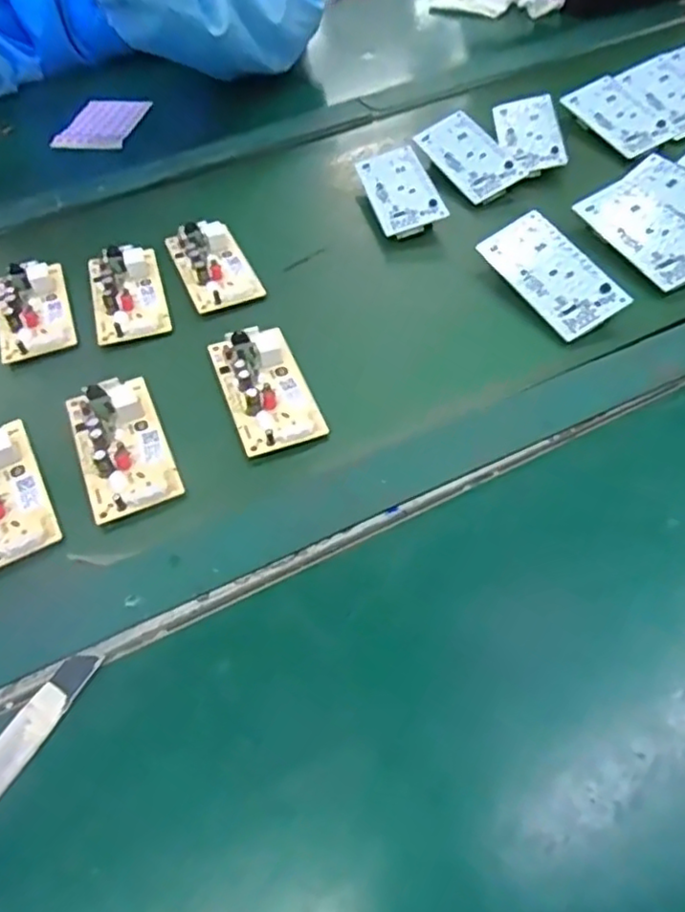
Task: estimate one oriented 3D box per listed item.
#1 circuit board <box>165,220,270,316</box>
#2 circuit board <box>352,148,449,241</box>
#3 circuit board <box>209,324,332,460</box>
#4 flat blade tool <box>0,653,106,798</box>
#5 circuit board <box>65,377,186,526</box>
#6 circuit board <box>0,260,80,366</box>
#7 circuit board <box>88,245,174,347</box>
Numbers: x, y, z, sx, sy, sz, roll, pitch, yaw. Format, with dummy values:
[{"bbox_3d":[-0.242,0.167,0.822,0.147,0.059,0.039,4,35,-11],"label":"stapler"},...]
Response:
[{"bbox_3d":[-0.109,-0.161,0.532,0.058,0.017,0.103,-23,55,-12],"label":"circuit board"},{"bbox_3d":[0.051,-0.234,0.575,0.056,0.022,0.110,-12,53,-3],"label":"circuit board"},{"bbox_3d":[-0.054,-0.050,0.444,0.057,0.015,0.108,-21,54,-10],"label":"circuit board"},{"bbox_3d":[-0.157,0.138,0.315,0.019,0.007,0.093,22,59,20],"label":"flat blade tool"},{"bbox_3d":[-0.146,-0.010,0.419,0.055,0.017,0.108,-22,55,-11],"label":"circuit board"},{"bbox_3d":[-0.247,-0.119,0.511,0.055,0.015,0.110,-21,55,-10],"label":"circuit board"},{"bbox_3d":[-0.173,-0.133,0.516,0.056,0.014,0.104,-17,54,-7],"label":"circuit board"}]

